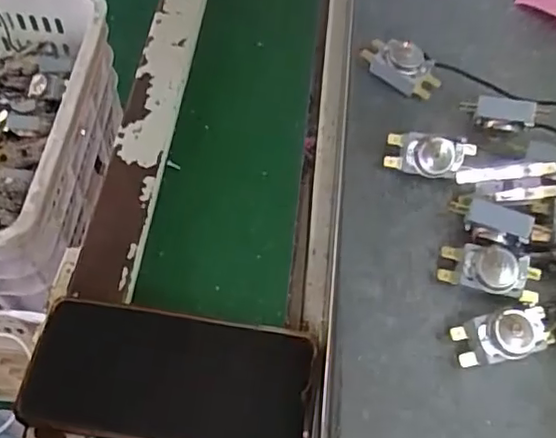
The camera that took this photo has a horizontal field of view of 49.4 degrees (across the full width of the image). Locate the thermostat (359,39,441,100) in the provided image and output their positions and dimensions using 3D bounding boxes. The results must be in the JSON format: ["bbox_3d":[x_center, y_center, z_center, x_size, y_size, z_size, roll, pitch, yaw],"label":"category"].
[{"bbox_3d":[0.089,-0.113,0.446,0.058,0.027,0.023,32,62,15],"label":"thermostat"}]

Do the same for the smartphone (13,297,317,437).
[{"bbox_3d":[-0.062,0.093,0.351,0.159,0.011,0.076,8,60,1],"label":"smartphone"}]

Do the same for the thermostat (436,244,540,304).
[{"bbox_3d":[0.128,0.031,0.361,0.059,0.021,0.026,17,59,7],"label":"thermostat"}]

